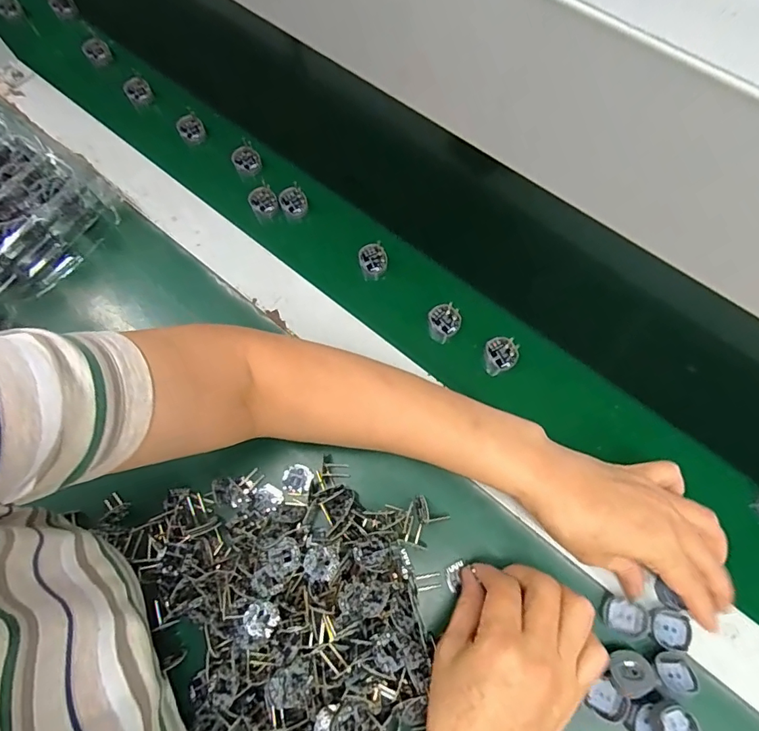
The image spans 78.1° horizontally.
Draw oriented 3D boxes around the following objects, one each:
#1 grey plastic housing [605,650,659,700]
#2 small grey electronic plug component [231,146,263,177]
[{"bbox_3d":[0.171,0.210,0.318,0.030,0.008,0.028,22,70,8],"label":"grey plastic housing"},{"bbox_3d":[-0.139,-0.215,0.490,0.028,0.005,0.029,7,93,-4],"label":"small grey electronic plug component"}]

